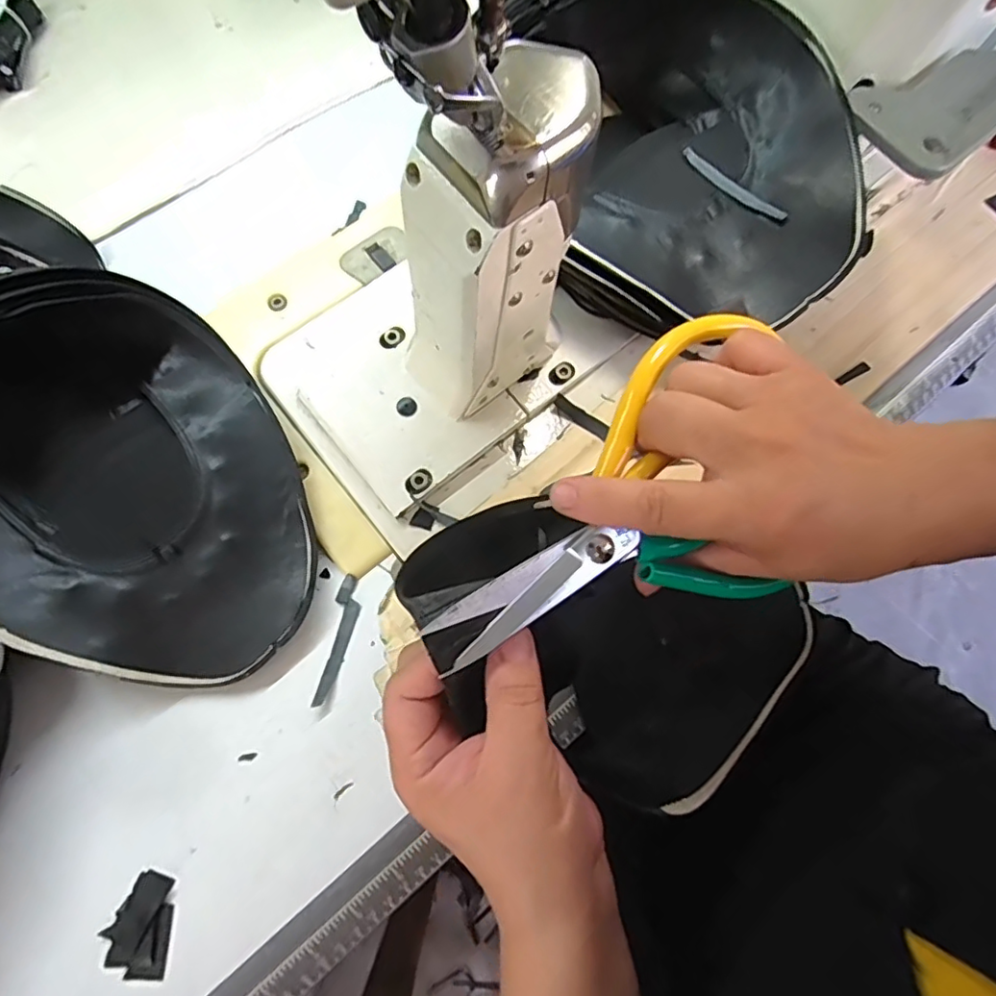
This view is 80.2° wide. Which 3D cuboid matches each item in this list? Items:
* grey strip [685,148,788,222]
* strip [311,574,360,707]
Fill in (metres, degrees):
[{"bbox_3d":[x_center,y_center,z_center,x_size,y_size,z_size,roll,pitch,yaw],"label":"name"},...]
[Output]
[{"bbox_3d":[0.131,-0.175,0.329,0.007,0.007,0.070,-40,72,-13],"label":"grey strip"},{"bbox_3d":[-0.088,0.078,0.329,0.013,0.004,0.071,6,68,5],"label":"strip"}]

